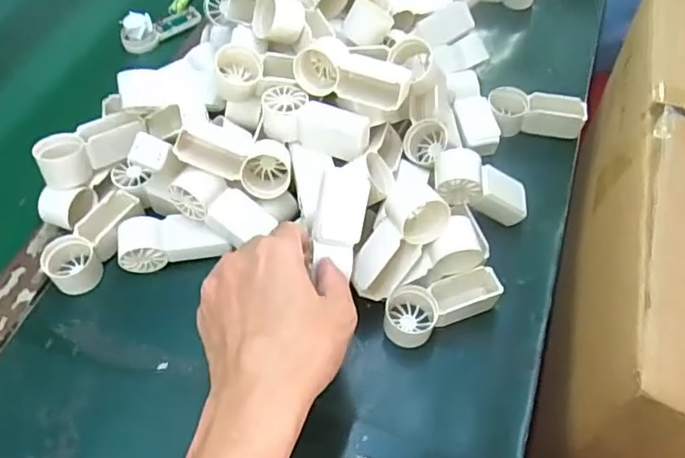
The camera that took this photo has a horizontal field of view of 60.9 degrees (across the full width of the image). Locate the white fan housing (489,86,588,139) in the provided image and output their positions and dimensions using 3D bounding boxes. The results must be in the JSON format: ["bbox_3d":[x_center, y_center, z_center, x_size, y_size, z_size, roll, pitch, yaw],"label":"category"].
[{"bbox_3d":[0.193,-0.116,0.580,0.090,0.030,0.040,3,56,2],"label":"white fan housing"}]

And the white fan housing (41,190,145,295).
[{"bbox_3d":[-0.211,0.008,0.497,0.044,0.027,0.095,32,76,19],"label":"white fan housing"}]

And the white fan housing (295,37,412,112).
[{"bbox_3d":[0.009,-0.125,0.483,0.093,0.044,0.043,17,57,12],"label":"white fan housing"}]

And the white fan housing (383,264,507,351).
[{"bbox_3d":[0.080,0.060,0.458,0.094,0.036,0.040,-11,57,-7],"label":"white fan housing"}]

